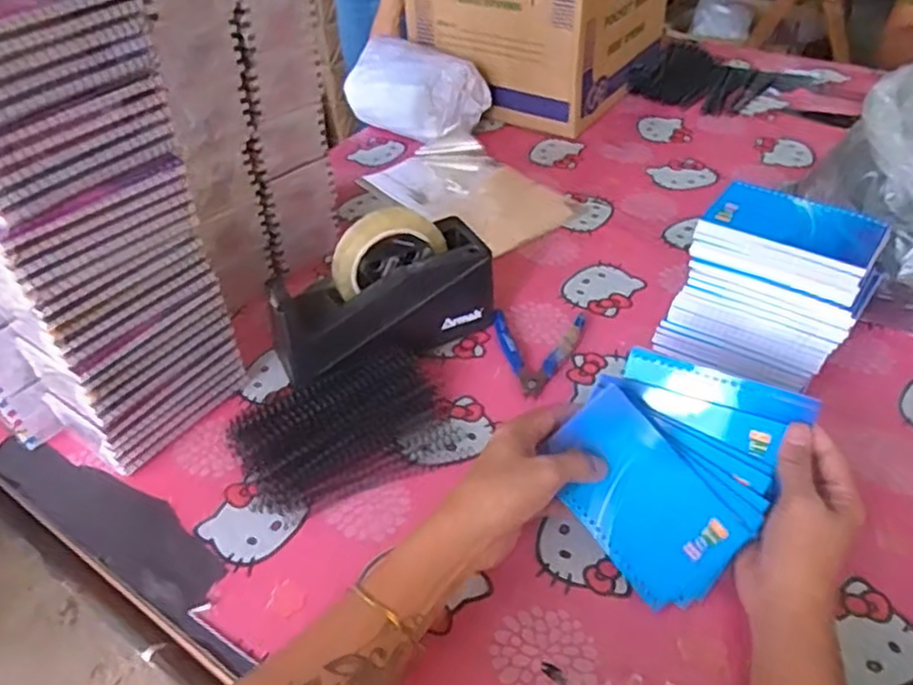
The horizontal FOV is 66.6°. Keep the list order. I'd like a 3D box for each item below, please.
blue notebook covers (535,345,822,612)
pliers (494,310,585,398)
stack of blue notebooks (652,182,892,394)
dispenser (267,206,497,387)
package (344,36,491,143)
[{"bbox_3d":[0.149,0.080,0.486,0.137,0.014,0.164,35,79,23],"label":"blue notebook covers"},{"bbox_3d":[0.075,0.011,0.642,0.084,0.013,0.106,3,42,7],"label":"pliers"},{"bbox_3d":[0.270,-0.047,0.598,0.144,0.127,0.109,25,49,28],"label":"stack of blue notebooks"},{"bbox_3d":[-0.067,-0.047,0.623,0.199,0.112,0.074,-23,45,-20],"label":"dispenser"},{"bbox_3d":[-0.061,-0.360,0.977,0.191,0.086,0.113,27,50,30],"label":"package"}]

